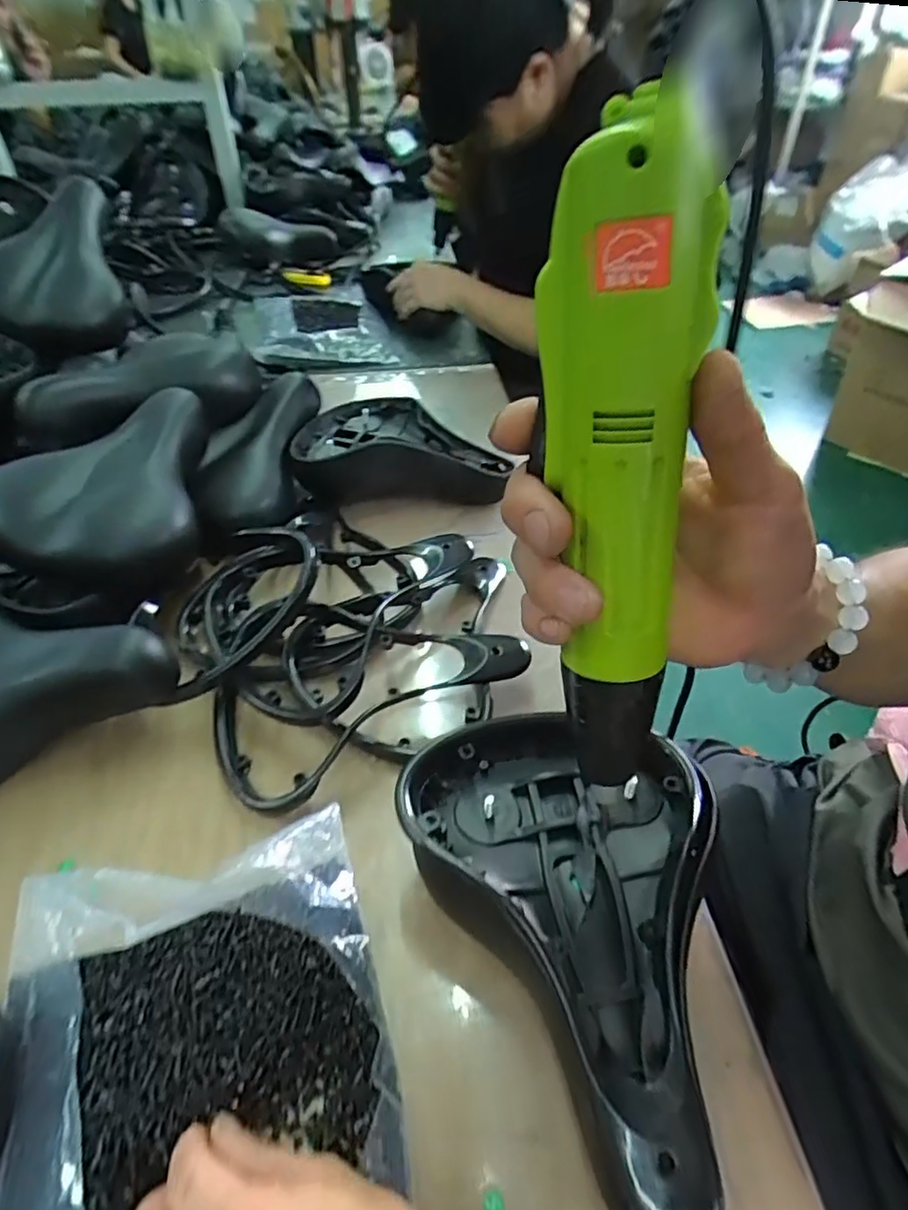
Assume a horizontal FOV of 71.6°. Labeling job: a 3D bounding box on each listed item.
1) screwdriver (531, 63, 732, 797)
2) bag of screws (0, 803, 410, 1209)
[{"bbox_3d":[0.056,-0.037,0.211,0.042,0.214,0.035,-9,22,-15],"label":"screwdriver"},{"bbox_3d":[-0.125,0.241,0.289,0.189,0.060,0.271,-8,45,-14],"label":"bag of screws"}]

